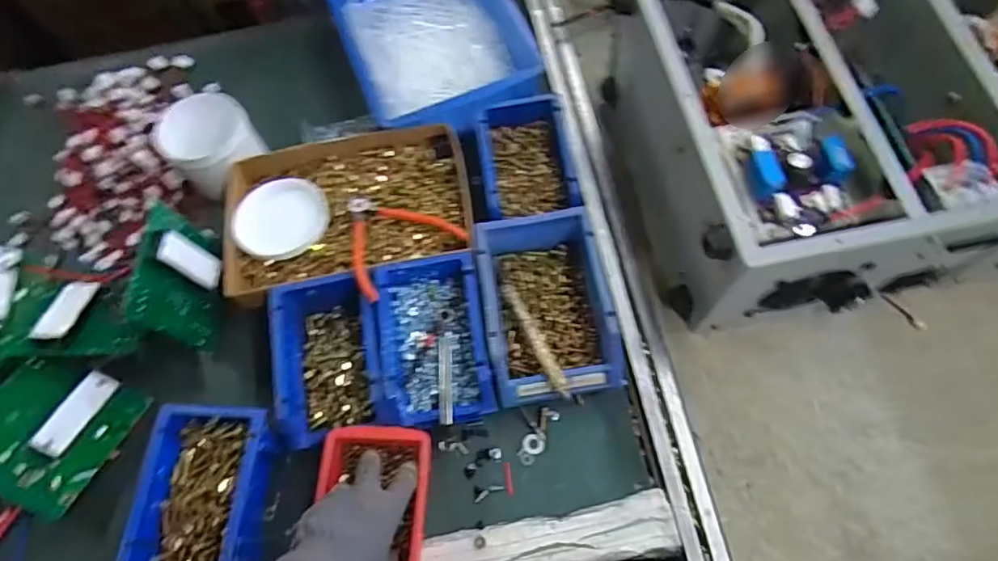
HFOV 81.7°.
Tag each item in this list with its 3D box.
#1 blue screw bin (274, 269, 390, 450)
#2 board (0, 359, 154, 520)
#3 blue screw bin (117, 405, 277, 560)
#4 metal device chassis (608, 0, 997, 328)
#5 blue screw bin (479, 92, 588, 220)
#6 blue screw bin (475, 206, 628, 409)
[{"bbox_3d":[-0.168,0.073,0.590,0.103,0.065,0.173,-11,67,0],"label":"blue screw bin"},{"bbox_3d":[-0.441,0.146,0.564,0.119,0.028,0.131,36,57,-16],"label":"board"},{"bbox_3d":[-0.268,0.202,0.539,0.114,0.061,0.162,1,68,5],"label":"blue screw bin"},{"bbox_3d":[0.419,-0.191,0.635,0.511,0.190,0.398,-9,67,-1],"label":"metal device chassis"},{"bbox_3d":[0.035,-0.140,0.672,0.108,0.063,0.154,-8,67,1],"label":"blue screw bin"},{"bbox_3d":[0.051,0.027,0.592,0.129,0.069,0.184,-8,67,1],"label":"blue screw bin"}]

